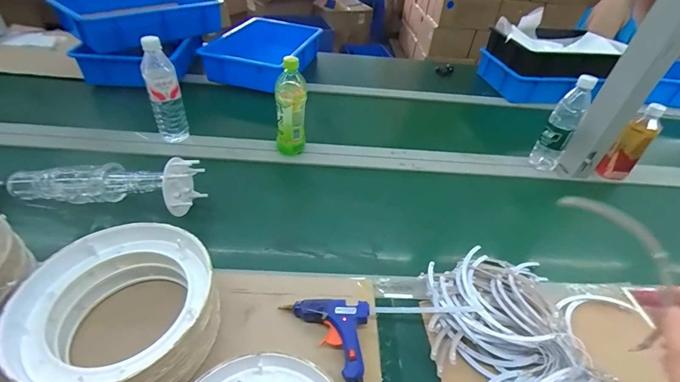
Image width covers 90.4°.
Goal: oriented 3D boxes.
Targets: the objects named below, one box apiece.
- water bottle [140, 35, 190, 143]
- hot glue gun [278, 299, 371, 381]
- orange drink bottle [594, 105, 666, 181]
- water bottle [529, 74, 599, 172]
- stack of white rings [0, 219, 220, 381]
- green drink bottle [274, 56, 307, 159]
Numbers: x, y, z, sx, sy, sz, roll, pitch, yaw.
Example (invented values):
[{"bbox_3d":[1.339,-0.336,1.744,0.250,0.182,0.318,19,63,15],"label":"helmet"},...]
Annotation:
[{"bbox_3d":[-0.384,-0.202,0.743,0.064,0.248,0.052,-18,48,-26],"label":"water bottle"},{"bbox_3d":[0.003,0.190,0.471,0.086,0.034,0.152,-28,52,-33],"label":"hot glue gun"},{"bbox_3d":[0.676,-0.105,0.782,0.064,0.171,0.062,36,49,29],"label":"orange drink bottle"},{"bbox_3d":[0.519,-0.149,0.789,0.065,0.221,0.055,35,49,28],"label":"water bottle"},{"bbox_3d":[-0.272,0.159,0.433,0.220,0.106,0.214,20,43,14],"label":"stack of white rings"},{"bbox_3d":[-0.105,-0.175,0.734,0.061,0.228,0.062,4,42,-4],"label":"green drink bottle"}]

